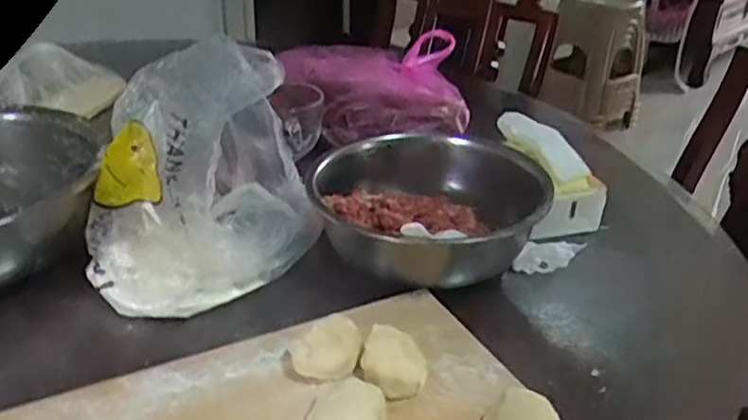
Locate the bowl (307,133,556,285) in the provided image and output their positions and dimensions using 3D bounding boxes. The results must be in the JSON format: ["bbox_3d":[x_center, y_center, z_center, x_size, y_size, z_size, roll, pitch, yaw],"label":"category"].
[{"bbox_3d":[0.054,0.003,0.628,0.200,0.093,0.210,2,29,-1],"label":"bowl"}]

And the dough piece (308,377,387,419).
[{"bbox_3d":[-0.018,0.134,0.422,0.046,0.028,0.045,7,29,8],"label":"dough piece"}]

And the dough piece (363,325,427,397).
[{"bbox_3d":[0.014,0.104,0.463,0.044,0.037,0.036,2,29,0],"label":"dough piece"}]

